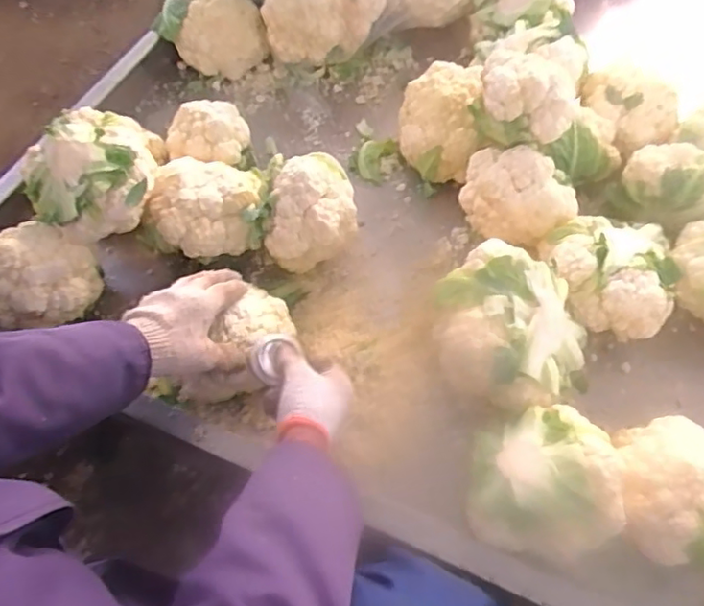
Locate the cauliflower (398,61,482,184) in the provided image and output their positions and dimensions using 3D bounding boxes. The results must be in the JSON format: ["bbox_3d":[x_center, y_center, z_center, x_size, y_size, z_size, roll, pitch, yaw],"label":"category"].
[{"bbox_3d":[0.128,-0.271,0.929,0.113,0.133,0.160,2,59,1],"label":"cauliflower"}]

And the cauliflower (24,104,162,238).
[{"bbox_3d":[-0.329,-0.162,0.766,0.155,0.102,0.140,-17,60,-10],"label":"cauliflower"}]

